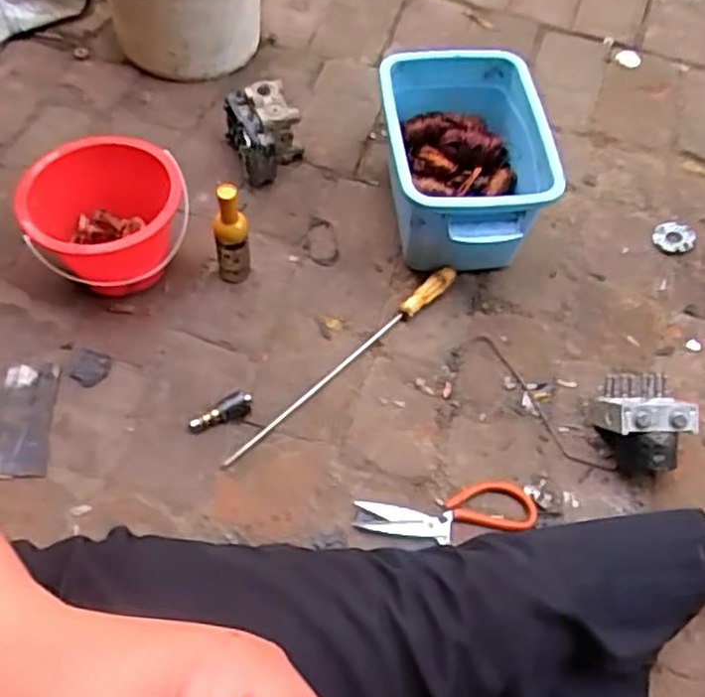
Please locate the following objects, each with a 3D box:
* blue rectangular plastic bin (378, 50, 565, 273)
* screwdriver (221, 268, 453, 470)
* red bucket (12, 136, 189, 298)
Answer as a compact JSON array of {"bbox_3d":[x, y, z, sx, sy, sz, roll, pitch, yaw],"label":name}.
[{"bbox_3d":[0.138,-0.226,0.959,0.204,0.167,0.270,1,59,-2],"label":"blue rectangular plastic bin"},{"bbox_3d":[-0.011,0.014,0.886,0.375,0.023,0.021,-37,67,-22],"label":"screwdriver"},{"bbox_3d":[-0.296,-0.152,0.906,0.184,0.139,0.171,1,59,-2],"label":"red bucket"}]

